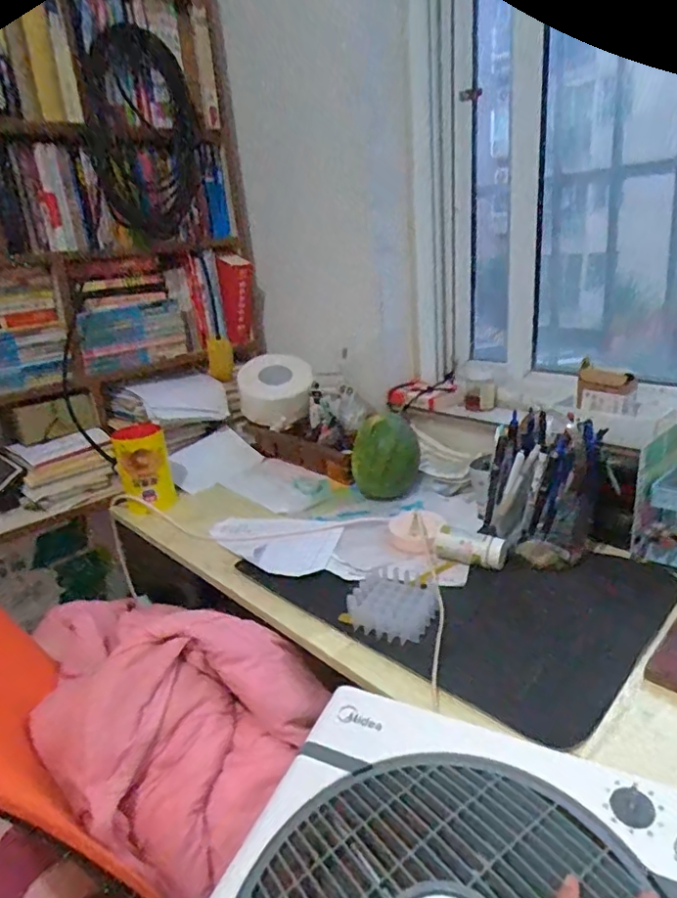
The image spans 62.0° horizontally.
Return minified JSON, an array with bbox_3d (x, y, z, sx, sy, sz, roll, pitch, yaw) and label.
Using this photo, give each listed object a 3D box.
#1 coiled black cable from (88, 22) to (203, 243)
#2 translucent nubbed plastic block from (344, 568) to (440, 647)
[{"bbox_3d":[-0.438,-0.701,1.310,0.285,0.407,0.064,-36,65,-25],"label":"coiled black cable"},{"bbox_3d":[0.078,0.214,0.778,0.115,0.029,0.101,9,24,33],"label":"translucent nubbed plastic block"}]

